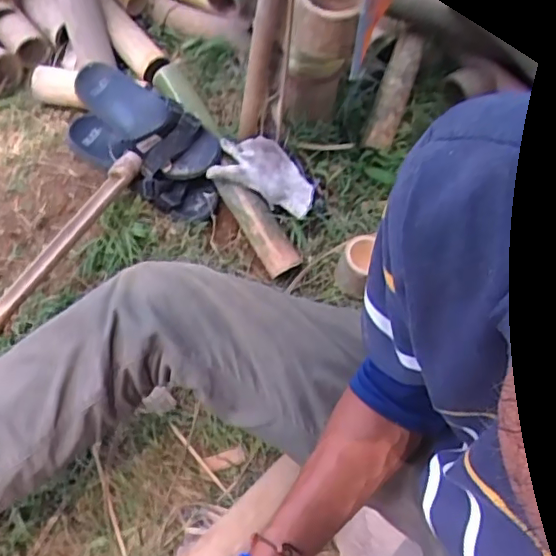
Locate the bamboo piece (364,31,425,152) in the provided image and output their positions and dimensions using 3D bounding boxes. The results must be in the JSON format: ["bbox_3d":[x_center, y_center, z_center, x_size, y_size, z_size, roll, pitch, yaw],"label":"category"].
[{"bbox_3d":[0.220,-0.352,1.075,0.053,0.037,0.240,18,81,11],"label":"bamboo piece"}]

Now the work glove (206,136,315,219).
[{"bbox_3d":[-0.018,-0.170,0.943,0.167,0.034,0.094,31,66,-15],"label":"work glove"}]

